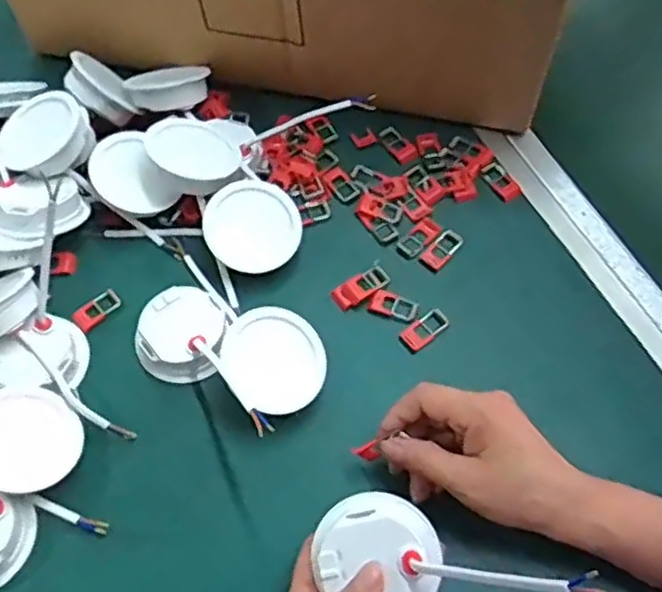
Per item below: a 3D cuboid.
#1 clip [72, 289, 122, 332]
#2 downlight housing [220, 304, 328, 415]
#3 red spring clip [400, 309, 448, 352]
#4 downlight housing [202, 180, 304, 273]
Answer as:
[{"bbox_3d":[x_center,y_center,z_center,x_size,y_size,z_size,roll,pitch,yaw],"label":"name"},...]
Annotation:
[{"bbox_3d":[-0.176,0.011,0.541,0.036,0.005,0.019,-41,68,-19],"label":"clip"},{"bbox_3d":[-0.039,0.045,0.495,0.071,0.023,0.071,9,61,-16],"label":"downlight housing"},{"bbox_3d":[0.069,0.024,0.525,0.038,0.004,0.018,-35,66,-17],"label":"red spring clip"},{"bbox_3d":[-0.060,-0.052,0.550,0.071,0.018,0.071,2,75,-8],"label":"downlight housing"}]

